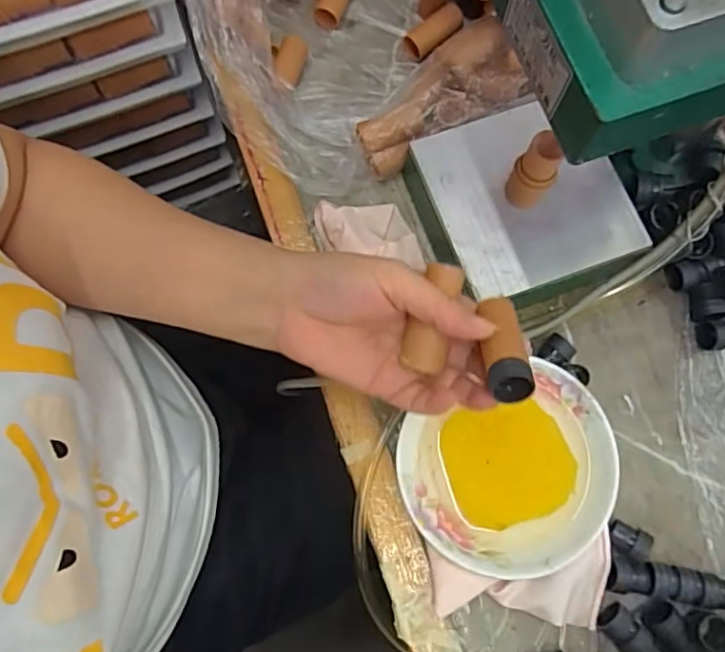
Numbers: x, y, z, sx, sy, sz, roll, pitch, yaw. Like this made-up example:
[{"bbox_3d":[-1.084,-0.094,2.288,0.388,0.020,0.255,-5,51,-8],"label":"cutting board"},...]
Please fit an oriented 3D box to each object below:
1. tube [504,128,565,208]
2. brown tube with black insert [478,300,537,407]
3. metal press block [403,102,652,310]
[{"bbox_3d":[0.104,-0.092,0.365,0.024,0.058,0.022,0,77,1],"label":"tube"},{"bbox_3d":[0.070,0.010,0.296,0.022,0.016,0.056,0,52,1],"label":"brown tube with black insert"},{"bbox_3d":[0.104,-0.081,0.413,0.120,0.061,0.123,-21,77,-4],"label":"metal press block"}]

